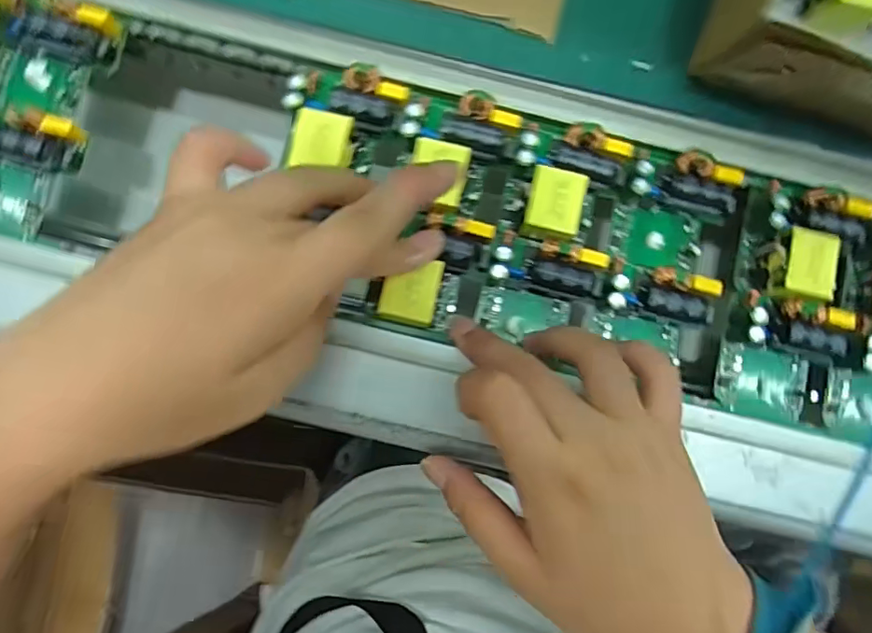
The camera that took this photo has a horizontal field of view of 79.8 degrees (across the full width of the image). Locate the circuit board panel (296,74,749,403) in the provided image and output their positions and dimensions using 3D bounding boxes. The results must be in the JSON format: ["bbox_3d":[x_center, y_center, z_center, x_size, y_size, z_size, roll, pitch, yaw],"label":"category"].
[{"bbox_3d":[0.036,-0.043,0.243,0.215,0.027,0.113,12,83,-3],"label":"circuit board panel"}]

